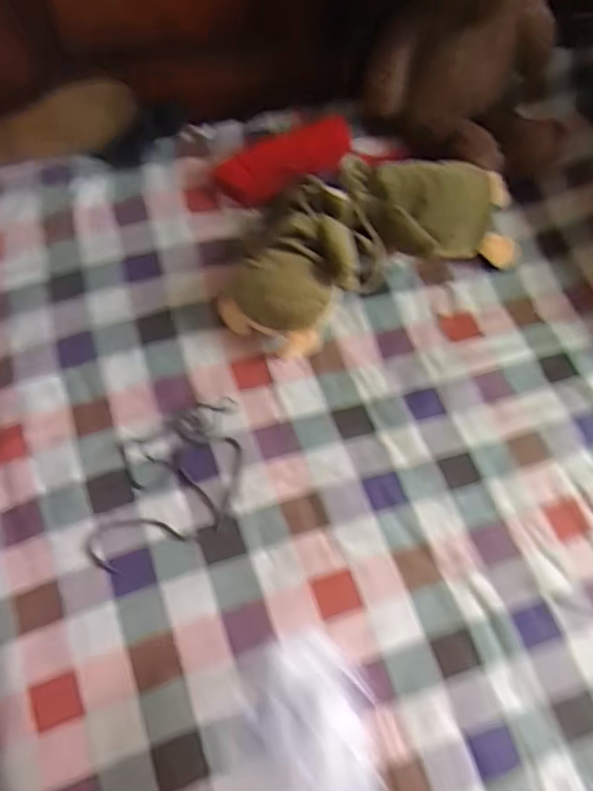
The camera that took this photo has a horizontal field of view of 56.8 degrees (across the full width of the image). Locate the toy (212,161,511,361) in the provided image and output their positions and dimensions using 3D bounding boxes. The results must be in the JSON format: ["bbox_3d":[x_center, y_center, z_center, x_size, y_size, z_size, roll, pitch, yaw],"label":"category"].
[{"bbox_3d":[0.088,-0.220,0.760,0.425,0.106,0.215,-25,71,-14],"label":"toy"}]

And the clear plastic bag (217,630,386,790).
[{"bbox_3d":[0.005,0.328,0.521,0.142,0.073,0.174,2,65,-3],"label":"clear plastic bag"}]

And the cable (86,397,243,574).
[{"bbox_3d":[-0.155,0.105,0.663,0.211,0.021,0.151,-19,67,-12],"label":"cable"}]

